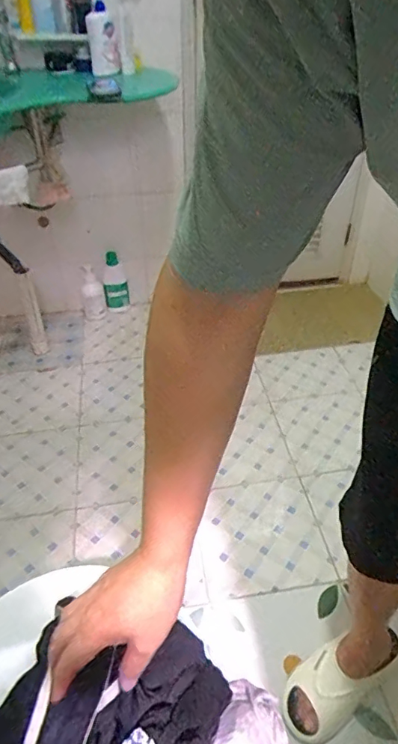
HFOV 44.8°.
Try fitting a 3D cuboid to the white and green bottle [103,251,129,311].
[{"bbox_3d":[-0.324,-0.330,1.888,0.093,0.239,0.079,-6,40,-7],"label":"white and green bottle"}]

